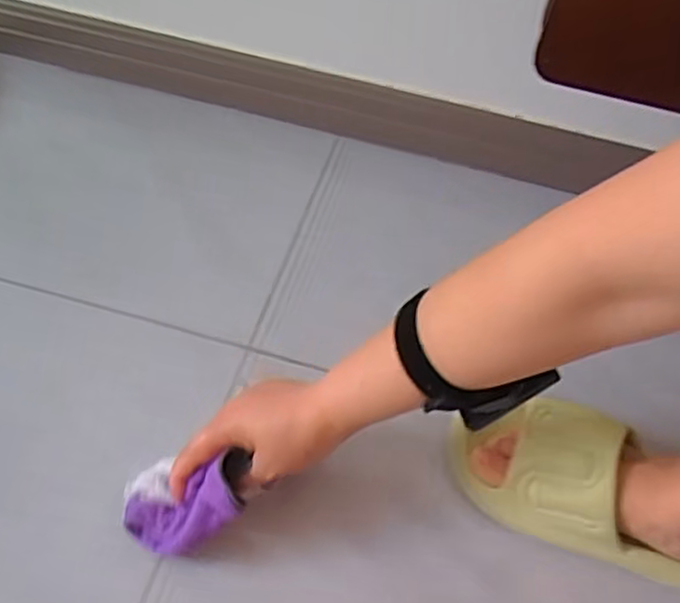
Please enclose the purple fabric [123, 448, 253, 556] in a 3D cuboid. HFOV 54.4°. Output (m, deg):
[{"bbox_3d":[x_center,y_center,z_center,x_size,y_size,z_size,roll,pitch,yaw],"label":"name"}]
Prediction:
[{"bbox_3d":[-0.117,0.143,0.494,0.090,0.068,0.081,17,56,8],"label":"purple fabric"}]

